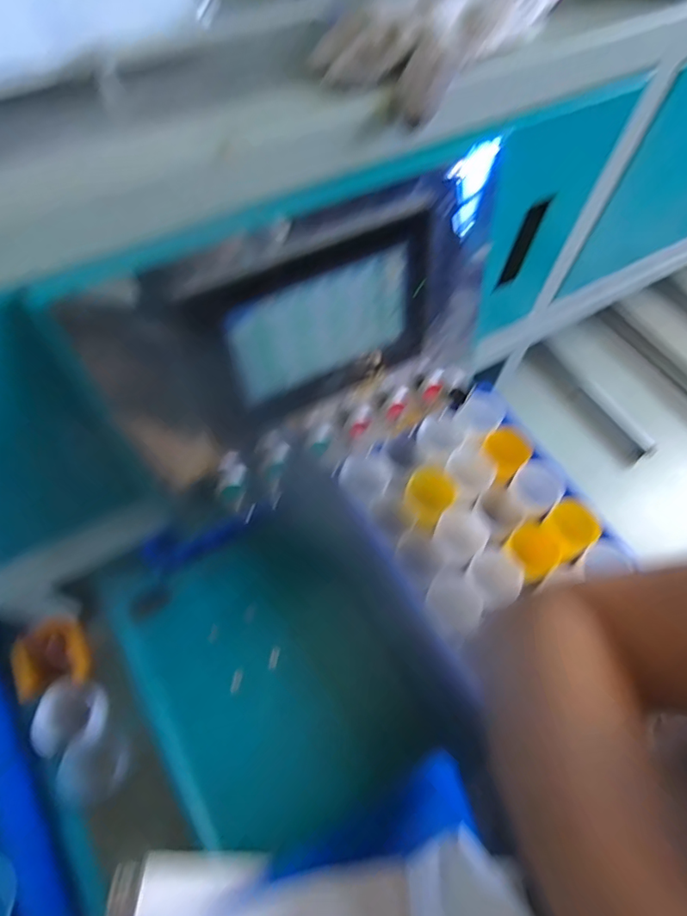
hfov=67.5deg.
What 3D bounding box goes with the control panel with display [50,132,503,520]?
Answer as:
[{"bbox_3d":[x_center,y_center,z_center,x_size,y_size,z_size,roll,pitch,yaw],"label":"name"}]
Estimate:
[{"bbox_3d":[-0.015,-0.082,0.439,0.337,0.233,0.069,-29,66,-17],"label":"control panel with display"}]

